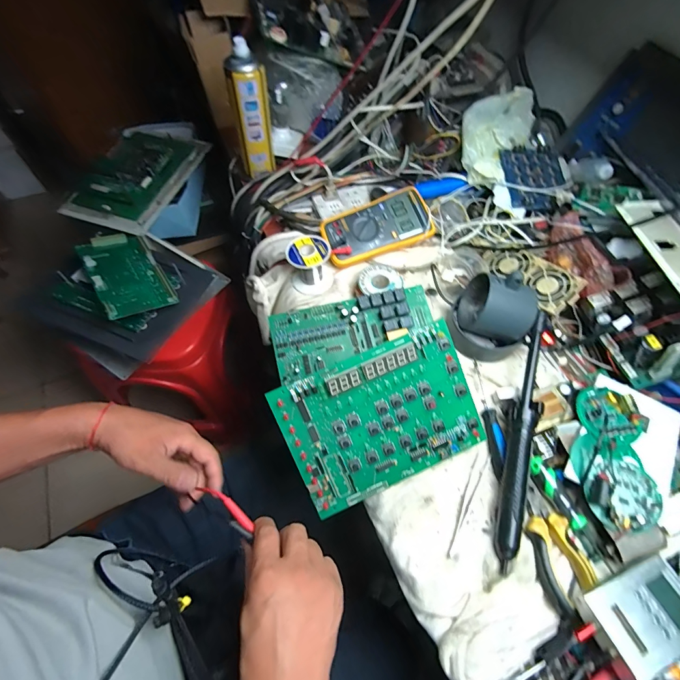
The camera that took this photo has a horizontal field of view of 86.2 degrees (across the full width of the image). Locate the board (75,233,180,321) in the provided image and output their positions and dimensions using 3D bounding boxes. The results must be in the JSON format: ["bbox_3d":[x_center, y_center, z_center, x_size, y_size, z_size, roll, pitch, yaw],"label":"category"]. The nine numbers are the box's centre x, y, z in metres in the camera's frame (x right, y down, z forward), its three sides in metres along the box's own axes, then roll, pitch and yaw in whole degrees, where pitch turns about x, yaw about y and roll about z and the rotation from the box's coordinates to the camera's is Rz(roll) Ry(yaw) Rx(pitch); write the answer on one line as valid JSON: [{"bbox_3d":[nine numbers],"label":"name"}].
[{"bbox_3d":[-0.412,-0.130,0.699,0.118,0.010,0.205,-24,67,-34],"label":"board"}]

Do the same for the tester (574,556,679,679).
[{"bbox_3d":[0.288,0.261,0.344,0.102,0.031,0.069,-19,63,-12],"label":"tester"}]

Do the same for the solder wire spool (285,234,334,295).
[{"bbox_3d":[-0.046,-0.115,0.565,0.066,0.070,0.061,-30,65,-17],"label":"solder wire spool"}]

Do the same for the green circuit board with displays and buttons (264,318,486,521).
[{"bbox_3d":[0.048,0.091,0.413,0.213,0.009,0.156,-23,98,-5],"label":"green circuit board with displays and buttons"}]

